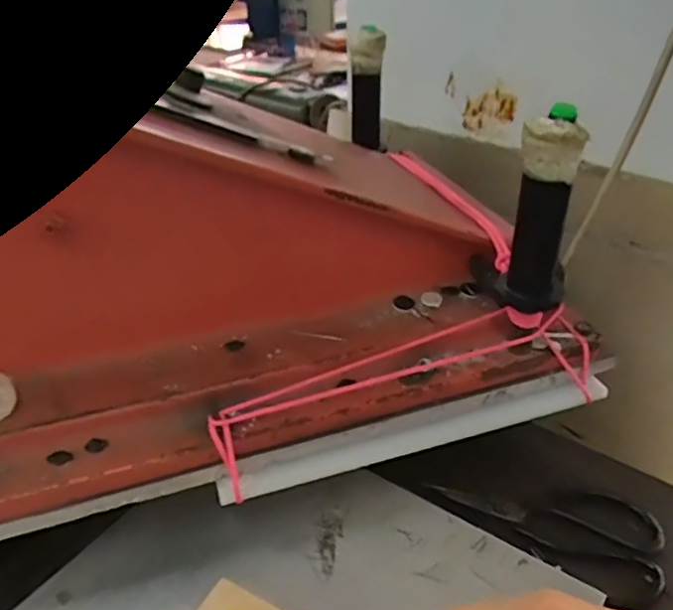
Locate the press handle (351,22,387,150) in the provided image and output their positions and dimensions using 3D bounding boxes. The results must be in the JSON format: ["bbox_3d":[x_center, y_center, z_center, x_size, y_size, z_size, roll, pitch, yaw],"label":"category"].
[{"bbox_3d":[0.033,-0.226,0.641,0.029,0.117,0.028,-4,34,-4],"label":"press handle"}]

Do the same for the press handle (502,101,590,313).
[{"bbox_3d":[0.140,-0.061,0.413,0.037,0.142,0.035,17,38,24],"label":"press handle"}]

